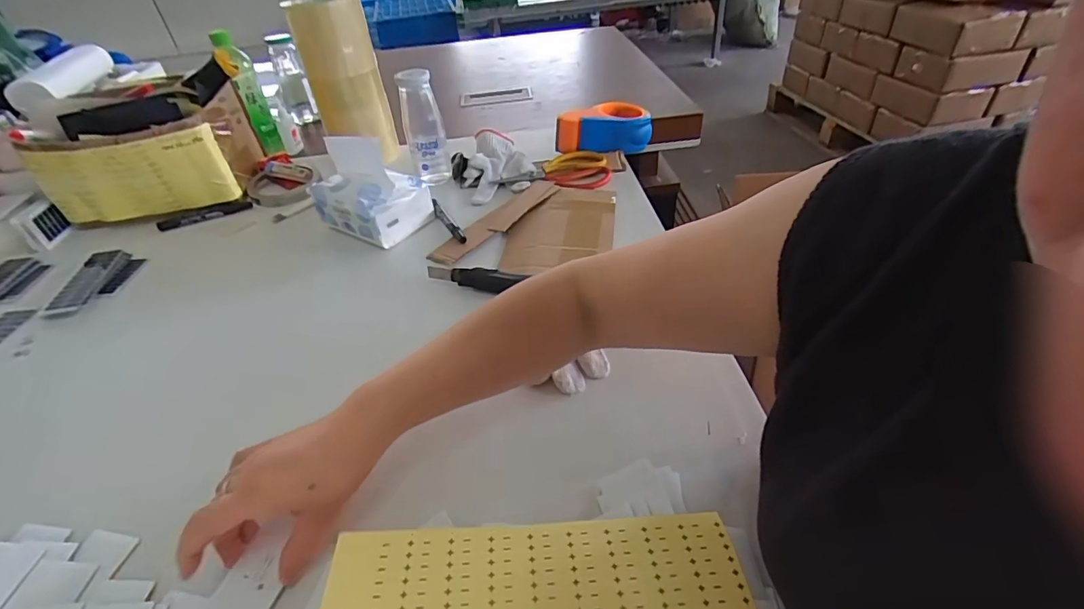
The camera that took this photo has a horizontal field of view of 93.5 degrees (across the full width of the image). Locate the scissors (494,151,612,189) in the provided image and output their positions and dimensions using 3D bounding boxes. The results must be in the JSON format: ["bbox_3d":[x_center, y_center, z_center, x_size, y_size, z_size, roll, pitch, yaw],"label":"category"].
[{"bbox_3d":[0.022,-0.213,0.799,0.170,0.017,0.096,5,41,12],"label":"scissors"}]

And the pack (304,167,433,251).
[{"bbox_3d":[-0.240,-0.148,0.719,0.140,0.079,0.106,24,48,30],"label":"pack"}]

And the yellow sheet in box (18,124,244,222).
[{"bbox_3d":[-0.596,-0.177,0.753,0.246,0.133,0.031,-12,40,-8],"label":"yellow sheet in box"}]

